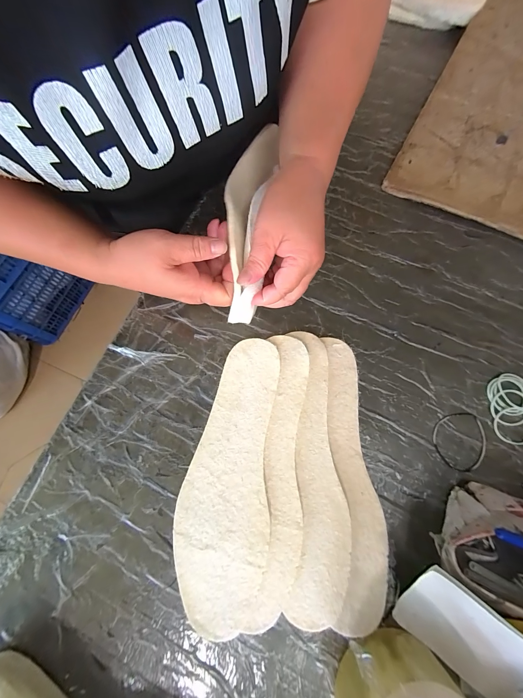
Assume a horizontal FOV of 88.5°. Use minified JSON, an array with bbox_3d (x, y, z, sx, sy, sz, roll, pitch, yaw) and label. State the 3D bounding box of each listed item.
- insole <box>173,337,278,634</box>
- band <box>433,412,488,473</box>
[{"bbox_3d":[-0.035,0.122,0.279,0.089,0.004,0.269,1,72,10],"label":"insole"},{"bbox_3d":[0.219,0.102,0.294,0.058,0.004,0.061,-3,74,-1],"label":"band"}]

